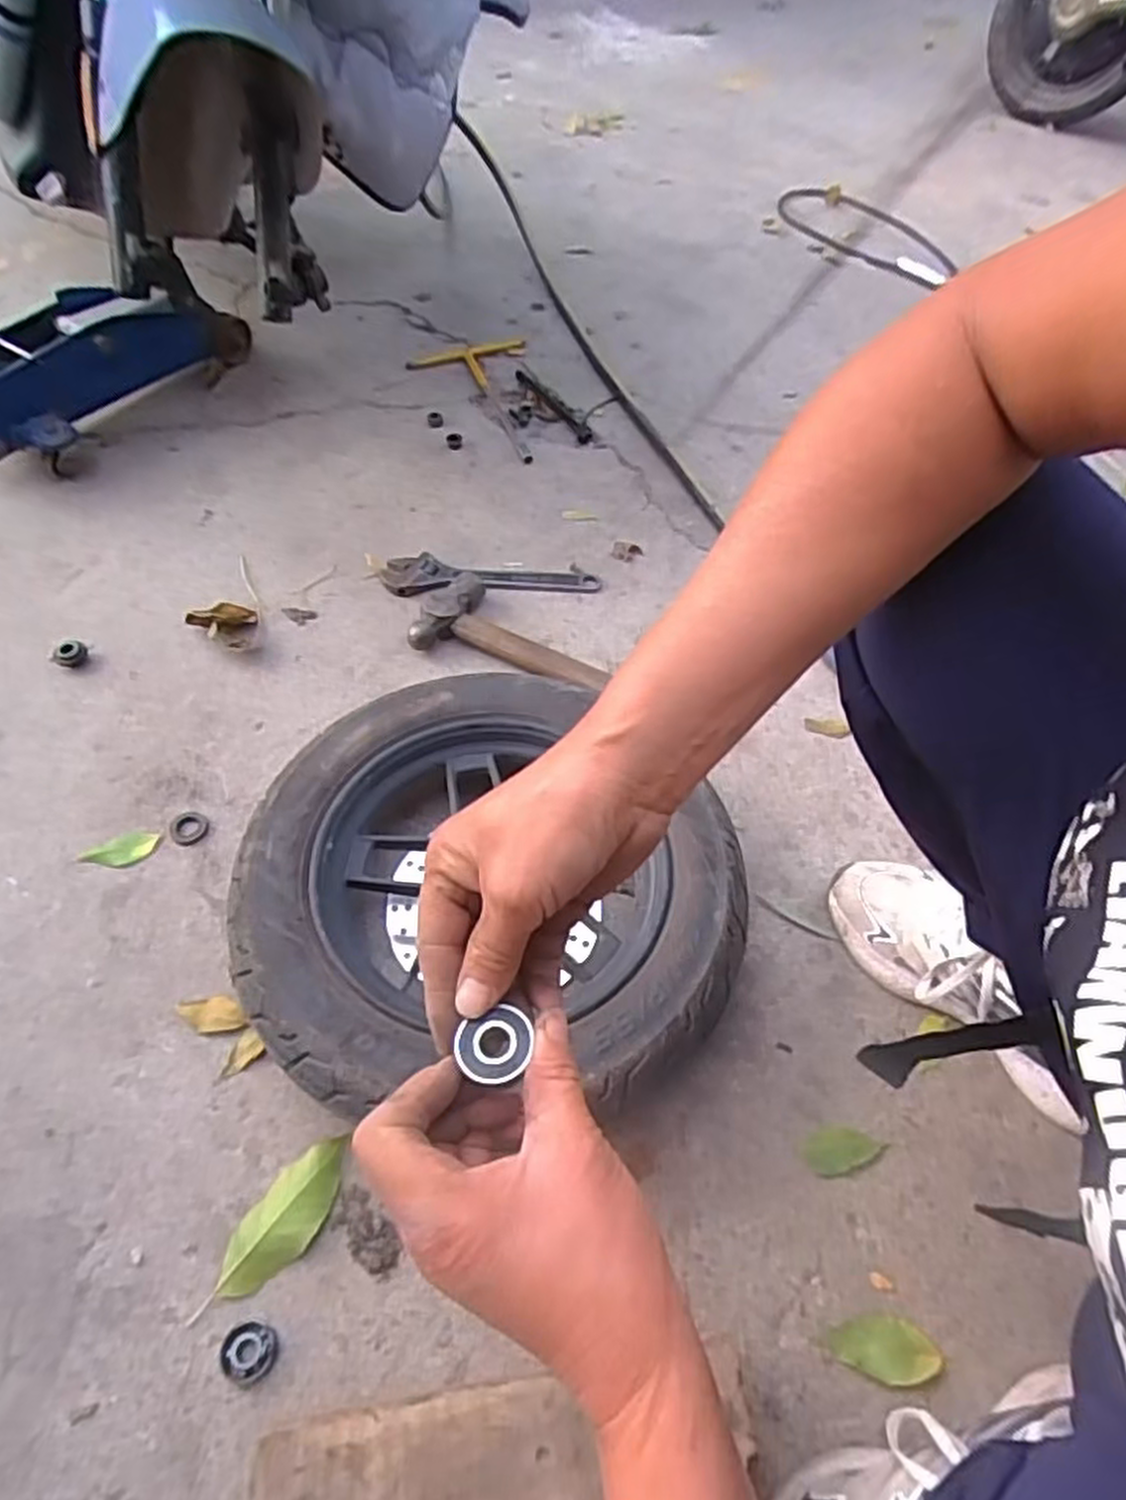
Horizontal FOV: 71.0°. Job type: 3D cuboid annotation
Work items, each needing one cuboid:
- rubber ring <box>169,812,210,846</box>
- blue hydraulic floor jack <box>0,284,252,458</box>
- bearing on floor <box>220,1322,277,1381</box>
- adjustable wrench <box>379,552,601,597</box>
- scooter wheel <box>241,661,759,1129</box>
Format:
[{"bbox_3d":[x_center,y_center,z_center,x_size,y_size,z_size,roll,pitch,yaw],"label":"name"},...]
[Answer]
[{"bbox_3d":[-0.328,0.068,0.691,0.032,0.008,0.033,1,55,-2],"label":"rubber ring"},{"bbox_3d":[-0.568,-0.475,0.962,0.106,0.131,0.371,34,60,16],"label":"blue hydraulic floor jack"},{"bbox_3d":[-0.193,0.368,0.482,0.032,0.009,0.029,3,55,-1],"label":"bearing on floor"},{"bbox_3d":[-0.081,-0.194,0.885,0.239,0.013,0.054,1,55,-2],"label":"adjustable wrench"},{"bbox_3d":[-0.054,0.104,0.630,0.365,0.100,0.339,1,55,-2],"label":"scooter wheel"}]

